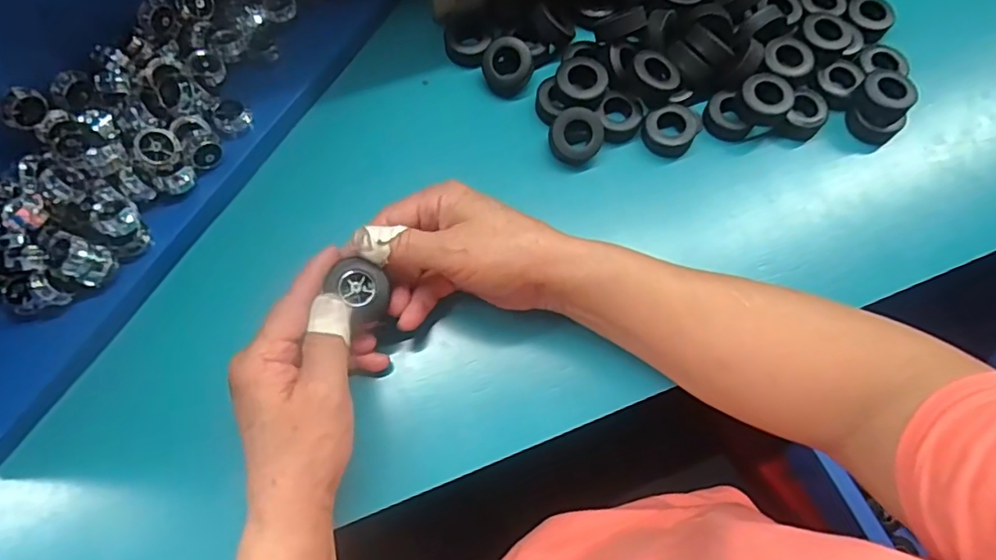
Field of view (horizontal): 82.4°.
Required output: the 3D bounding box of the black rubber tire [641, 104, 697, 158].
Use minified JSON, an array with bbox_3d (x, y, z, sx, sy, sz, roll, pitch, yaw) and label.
[{"bbox_3d":[0.125,-0.108,0.415,0.034,0.019,0.031,1,72,-4],"label":"black rubber tire"}]

